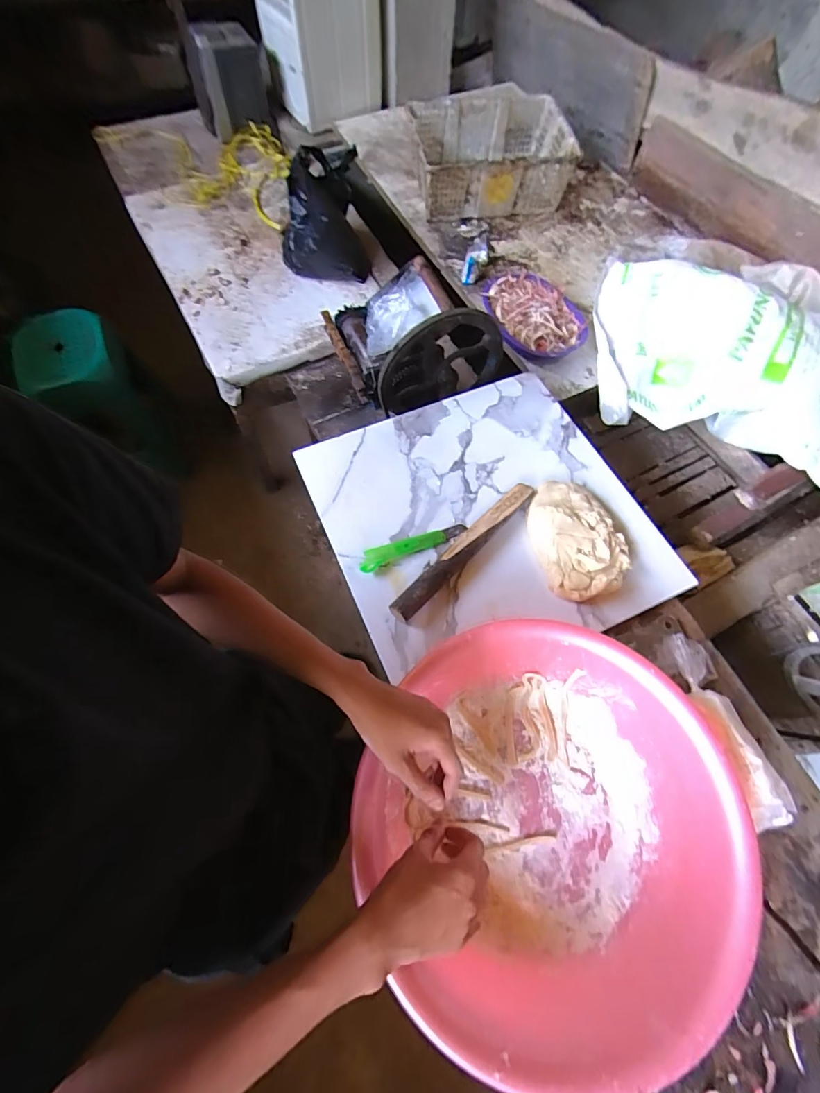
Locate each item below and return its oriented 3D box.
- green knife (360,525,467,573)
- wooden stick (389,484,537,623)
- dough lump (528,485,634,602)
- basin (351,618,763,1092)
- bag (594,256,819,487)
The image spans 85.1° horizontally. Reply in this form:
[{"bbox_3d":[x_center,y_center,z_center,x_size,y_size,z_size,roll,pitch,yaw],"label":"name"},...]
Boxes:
[{"bbox_3d":[0.005,-0.003,0.693,0.174,0.013,0.031,-21,70,-12],"label":"green knife"},{"bbox_3d":[0.086,-0.003,0.676,0.038,0.026,0.298,43,71,14],"label":"wooden stick"},{"bbox_3d":[0.251,-0.020,0.681,0.132,0.040,0.190,-17,69,-10],"label":"dough lump"},{"bbox_3d":[0.159,0.304,0.519,0.369,0.114,0.401,1,67,-3],"label":"basin"},{"bbox_3d":[0.751,-0.432,1.020,0.670,0.217,0.384,25,68,8],"label":"bag"}]

